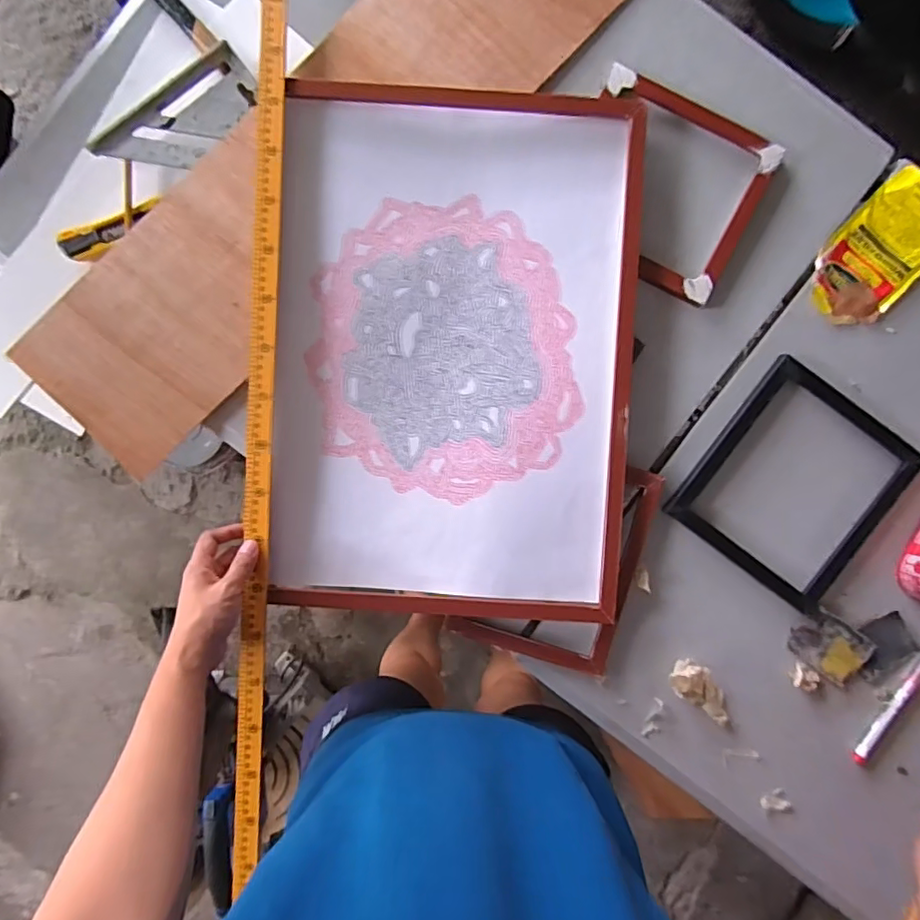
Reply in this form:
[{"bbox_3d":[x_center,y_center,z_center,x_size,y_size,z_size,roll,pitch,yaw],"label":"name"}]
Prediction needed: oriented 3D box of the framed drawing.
[{"bbox_3d":[-0.009,-0.111,0.603,0.369,0.026,0.549,3,92,1],"label":"framed drawing"}]

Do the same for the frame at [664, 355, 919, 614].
[{"bbox_3d":[0.365,0.026,0.613,0.199,0.011,0.214,38,92,0],"label":"frame"}]

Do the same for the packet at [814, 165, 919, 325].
[{"bbox_3d":[0.456,-0.225,0.606,0.095,0.017,0.166,42,92,0],"label":"packet"}]

